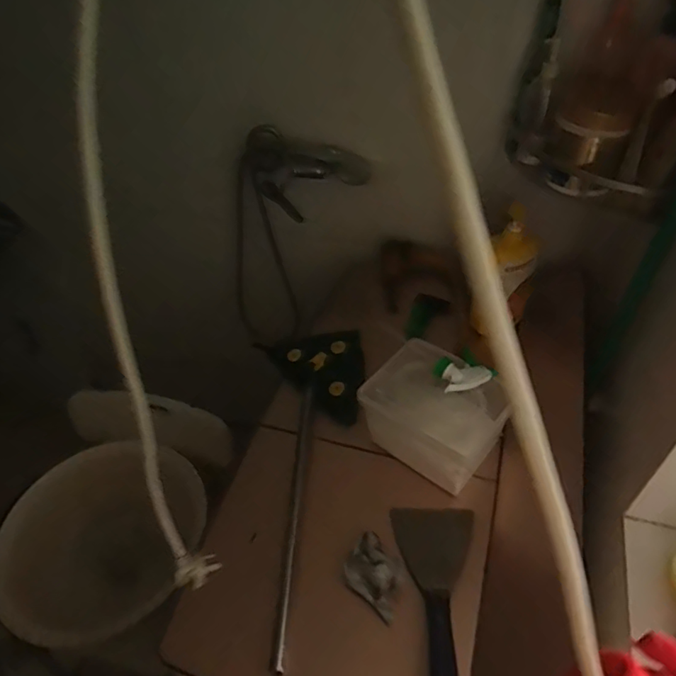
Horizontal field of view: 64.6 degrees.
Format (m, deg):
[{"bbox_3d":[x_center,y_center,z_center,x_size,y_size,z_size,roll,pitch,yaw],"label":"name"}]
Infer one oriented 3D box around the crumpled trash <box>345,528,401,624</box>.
[{"bbox_3d":[0.052,0.304,0.697,0.089,0.026,0.074,30,53,28],"label":"crumpled trash"}]

